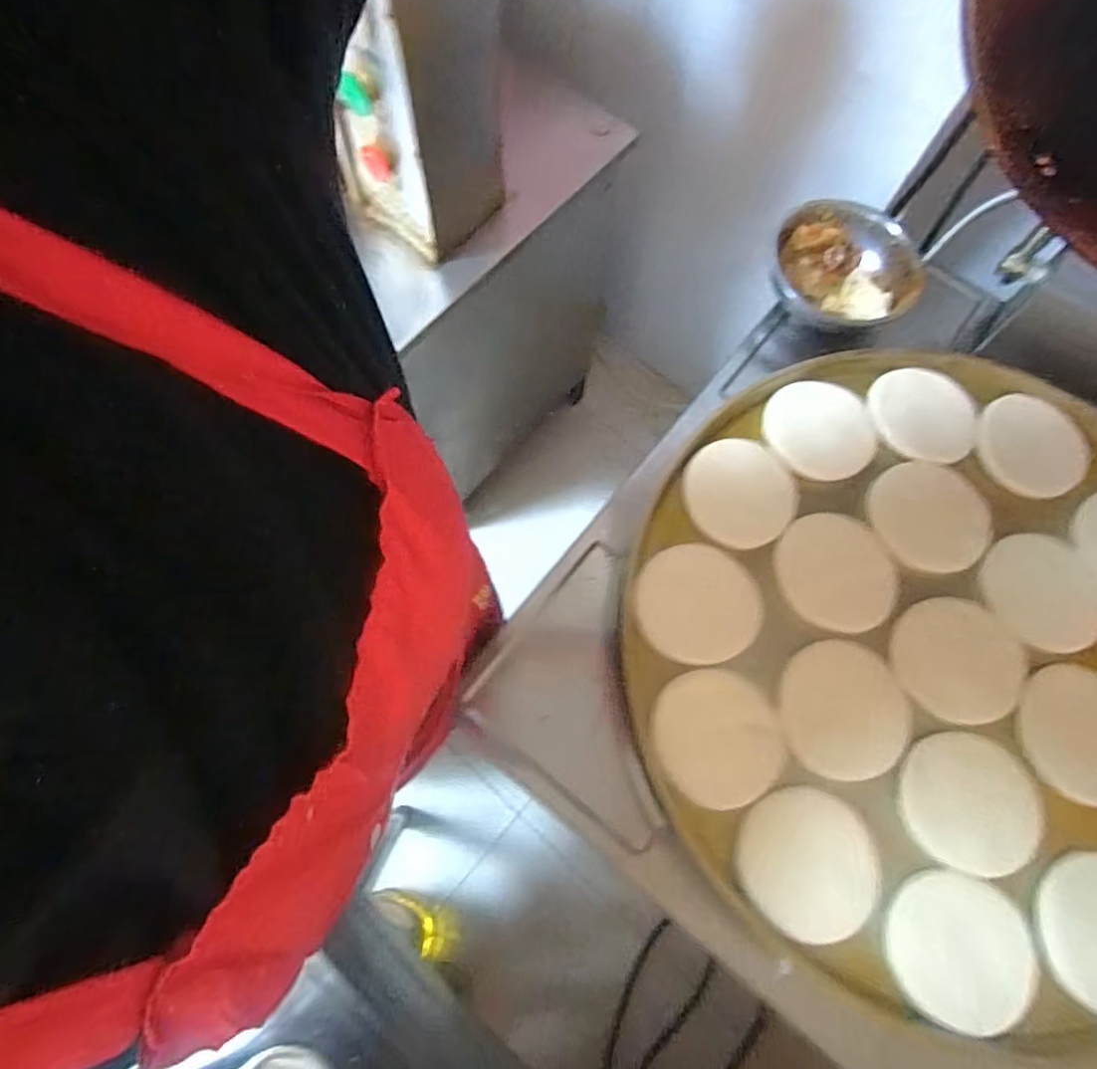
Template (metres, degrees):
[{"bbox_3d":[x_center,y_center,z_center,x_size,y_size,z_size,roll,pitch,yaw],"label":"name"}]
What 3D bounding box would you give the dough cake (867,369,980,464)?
[{"bbox_3d":[0.437,-0.140,0.704,0.122,0.007,0.112,10,70,2],"label":"dough cake"}]

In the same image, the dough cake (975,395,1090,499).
[{"bbox_3d":[0.556,-0.102,0.697,0.123,0.013,0.120,1,70,-1],"label":"dough cake"}]

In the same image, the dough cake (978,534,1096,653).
[{"bbox_3d":[0.530,0.062,0.647,0.129,0.006,0.121,1,70,-1],"label":"dough cake"}]

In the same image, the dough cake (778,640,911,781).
[{"bbox_3d":[0.291,0.171,0.593,0.128,0.005,0.125,1,70,-1],"label":"dough cake"}]

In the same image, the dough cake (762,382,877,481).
[{"bbox_3d":[0.313,-0.120,0.698,0.125,0.010,0.116,-1,70,-2],"label":"dough cake"}]

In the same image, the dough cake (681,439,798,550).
[{"bbox_3d":[0.214,-0.045,0.676,0.120,0.012,0.124,10,70,2],"label":"dough cake"}]

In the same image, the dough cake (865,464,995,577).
[{"bbox_3d":[0.423,-0.021,0.668,0.129,0.005,0.123,1,70,-1],"label":"dough cake"}]

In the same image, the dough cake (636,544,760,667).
[{"bbox_3d":[0.156,0.071,0.626,0.132,0.010,0.119,-10,71,-5],"label":"dough cake"}]

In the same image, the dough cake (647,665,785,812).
[{"bbox_3d":[0.163,0.194,0.579,0.119,0.007,0.119,1,70,-1],"label":"dough cake"}]

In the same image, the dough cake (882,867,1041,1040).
[{"bbox_3d":[0.354,0.355,0.520,0.124,0.022,0.107,-28,73,-11],"label":"dough cake"}]

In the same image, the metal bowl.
[{"bbox_3d":[0.391,-0.350,0.803,0.178,0.061,0.170,2,75,-6],"label":"metal bowl"}]

